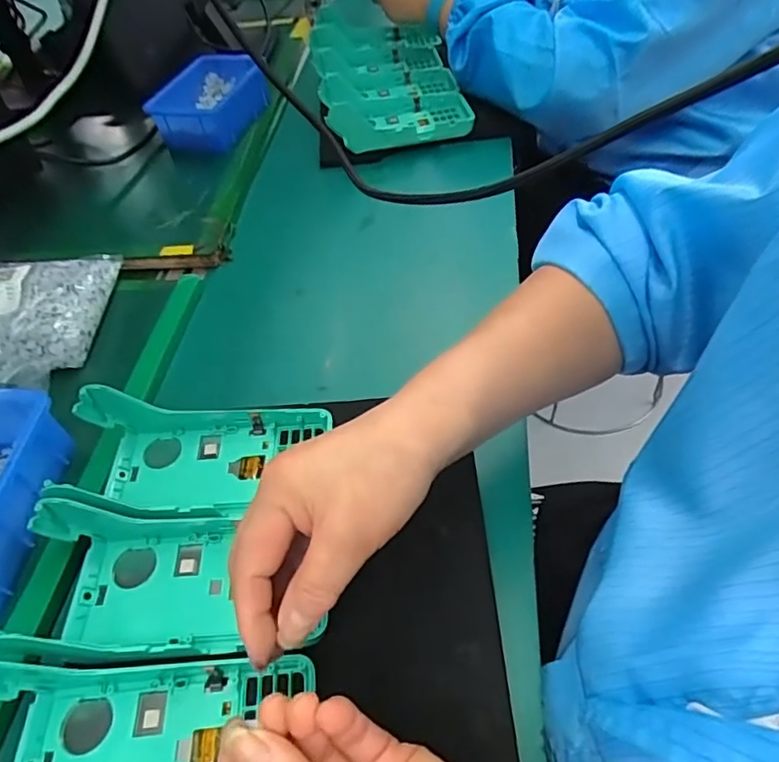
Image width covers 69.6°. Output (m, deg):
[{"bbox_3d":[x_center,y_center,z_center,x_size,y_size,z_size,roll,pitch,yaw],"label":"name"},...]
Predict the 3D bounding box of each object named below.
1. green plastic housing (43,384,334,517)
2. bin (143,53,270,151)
[{"bbox_3d":[-0.129,0.046,0.369,0.162,0.048,0.081,-3,48,2],"label":"green plastic housing"},{"bbox_3d":[-0.212,-0.348,0.691,0.091,0.059,0.151,13,56,15],"label":"bin"}]

